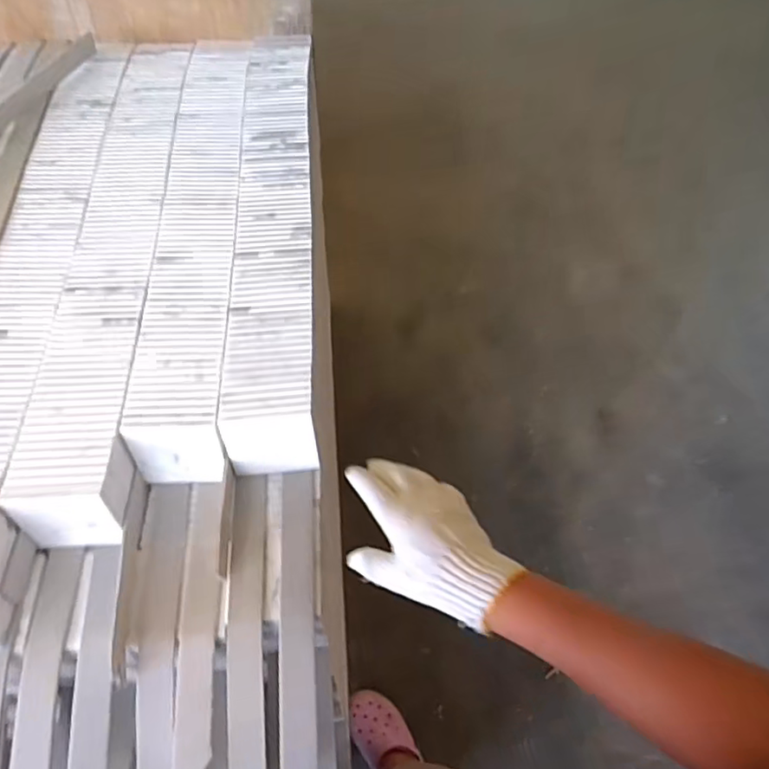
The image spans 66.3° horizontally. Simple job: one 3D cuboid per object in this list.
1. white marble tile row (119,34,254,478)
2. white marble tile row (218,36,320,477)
[{"bbox_3d":[-0.261,-0.245,0.865,0.106,0.092,0.784,-3,56,-3],"label":"white marble tile row"},{"bbox_3d":[-0.159,-0.254,0.884,0.106,0.118,0.798,-3,56,-3],"label":"white marble tile row"}]

